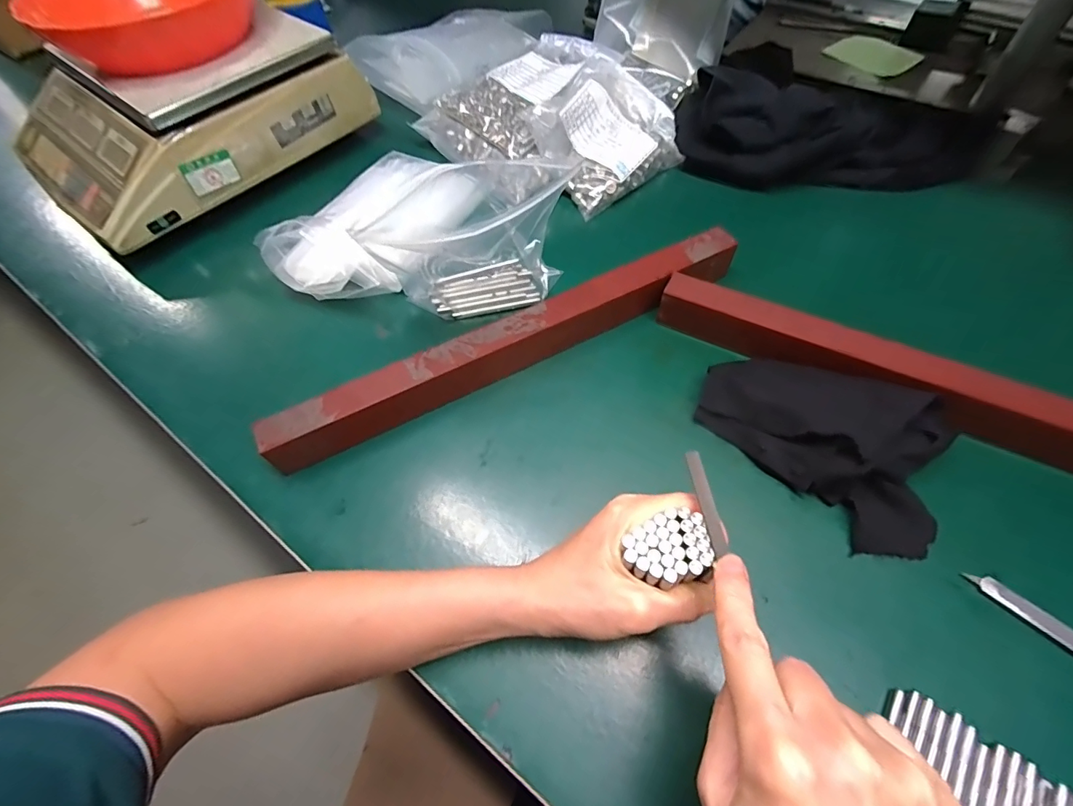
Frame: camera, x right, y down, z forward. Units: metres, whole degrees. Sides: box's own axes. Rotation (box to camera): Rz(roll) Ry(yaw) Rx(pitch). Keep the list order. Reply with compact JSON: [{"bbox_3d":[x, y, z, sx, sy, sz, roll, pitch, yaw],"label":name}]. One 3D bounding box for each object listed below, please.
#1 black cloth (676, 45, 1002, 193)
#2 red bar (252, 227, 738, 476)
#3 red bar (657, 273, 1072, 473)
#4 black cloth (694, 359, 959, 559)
[{"bbox_3d":[0.298,-0.278,0.463,0.298,0.096,0.079,8,59,8],"label":"black cloth"},{"bbox_3d":[-0.011,-0.049,0.360,0.384,0.044,0.032,-27,60,-13],"label":"red bar"},{"bbox_3d":[0.272,-0.012,0.321,0.381,0.039,0.041,25,63,18],"label":"red bar"},{"bbox_3d":[0.187,0.026,0.305,0.152,0.037,0.111,15,60,13],"label":"black cloth"}]

